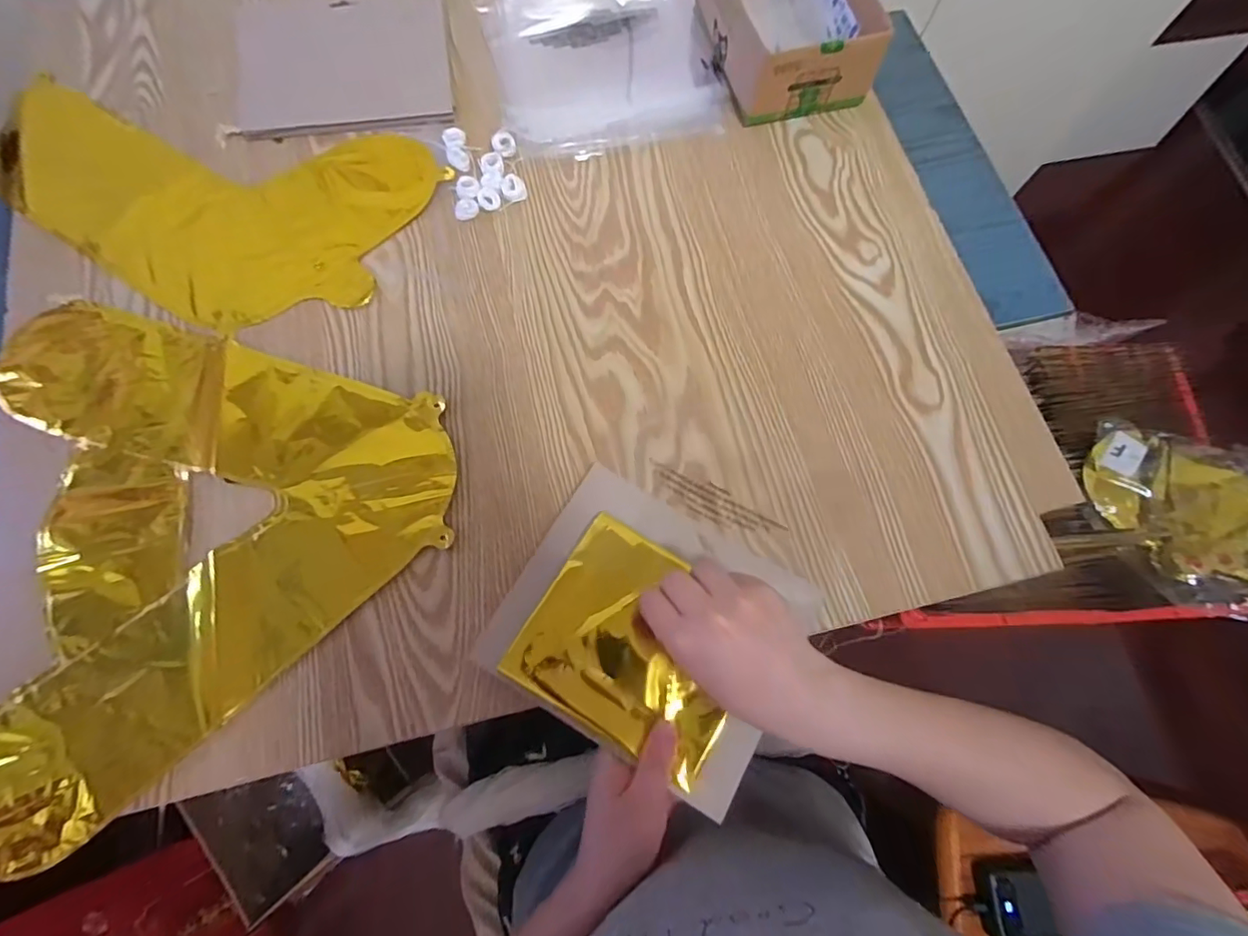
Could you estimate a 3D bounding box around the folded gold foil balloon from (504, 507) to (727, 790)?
[{"bbox_3d":[0.011,0.117,0.370,0.143,0.014,0.125,31,74,8],"label":"folded gold foil balloon"}]

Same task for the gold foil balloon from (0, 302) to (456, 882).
[{"bbox_3d":[-0.328,0.072,0.378,0.345,0.015,0.357,15,72,3],"label":"gold foil balloon"}]

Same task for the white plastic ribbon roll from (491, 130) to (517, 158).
[{"bbox_3d":[-0.110,-0.298,0.503,0.021,0.009,0.023,0,72,-2],"label":"white plastic ribbon roll"}]

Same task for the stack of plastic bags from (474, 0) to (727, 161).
[{"bbox_3d":[-0.020,-0.423,0.554,0.219,0.012,0.247,-13,73,-6],"label":"stack of plastic bags"}]

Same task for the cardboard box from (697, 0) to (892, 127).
[{"bbox_3d":[0.155,-0.433,0.528,0.125,0.070,0.183,-11,73,-5],"label":"cardboard box"}]

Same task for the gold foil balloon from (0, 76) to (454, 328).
[{"bbox_3d":[-0.381,-0.241,0.488,0.388,0.009,0.214,15,72,3],"label":"gold foil balloon"}]

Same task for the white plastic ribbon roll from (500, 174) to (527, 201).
[{"bbox_3d":[-0.099,-0.251,0.490,0.022,0.012,0.020,0,72,-2],"label":"white plastic ribbon roll"}]

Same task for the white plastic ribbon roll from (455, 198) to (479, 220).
[{"bbox_3d":[-0.138,-0.227,0.483,0.020,0.006,0.018,-15,73,-6],"label":"white plastic ribbon roll"}]

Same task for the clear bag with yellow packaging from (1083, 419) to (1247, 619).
[{"bbox_3d":[0.672,0.060,0.648,0.222,0.047,0.218,15,72,3],"label":"clear bag with yellow packaging"}]

